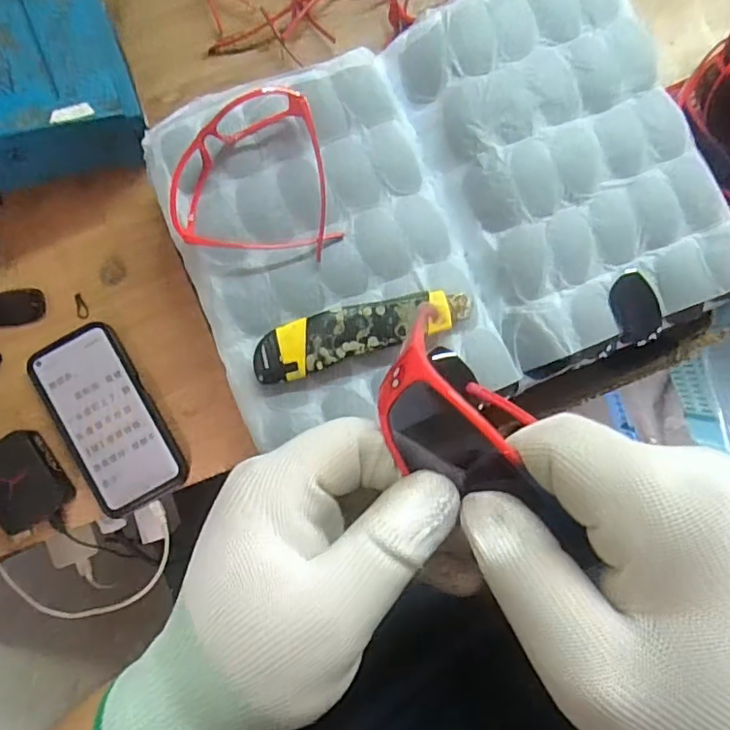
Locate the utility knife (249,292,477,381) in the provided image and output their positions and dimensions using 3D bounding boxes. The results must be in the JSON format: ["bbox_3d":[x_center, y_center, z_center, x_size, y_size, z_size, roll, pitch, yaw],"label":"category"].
[{"bbox_3d":[-0.002,-0.025,0.408,0.155,0.023,0.038,-19,88,-2],"label":"utility knife"}]

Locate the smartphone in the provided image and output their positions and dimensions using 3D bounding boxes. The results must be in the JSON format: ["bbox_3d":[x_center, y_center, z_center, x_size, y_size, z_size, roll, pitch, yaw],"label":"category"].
[{"bbox_3d":[-0.230,0.047,0.509,0.084,0.015,0.165,-29,88,-3],"label":"smartphone"}]

